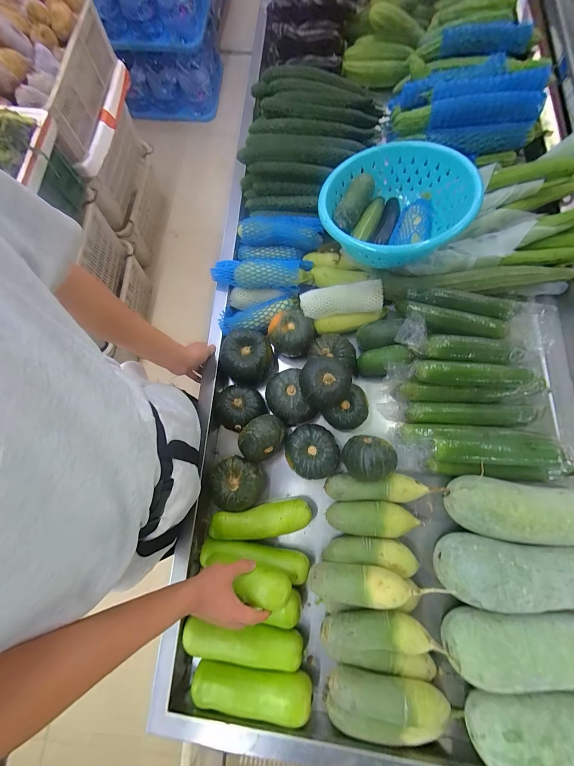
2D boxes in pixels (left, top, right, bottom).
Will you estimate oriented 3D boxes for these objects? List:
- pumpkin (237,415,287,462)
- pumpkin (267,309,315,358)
[{"bbox_3d":[-0.052,0.118,0.610,0.080,0.081,0.102,42,79,9],"label":"pumpkin"},{"bbox_3d":[0.012,-0.118,0.678,0.104,0.063,0.097,0,76,0],"label":"pumpkin"}]

